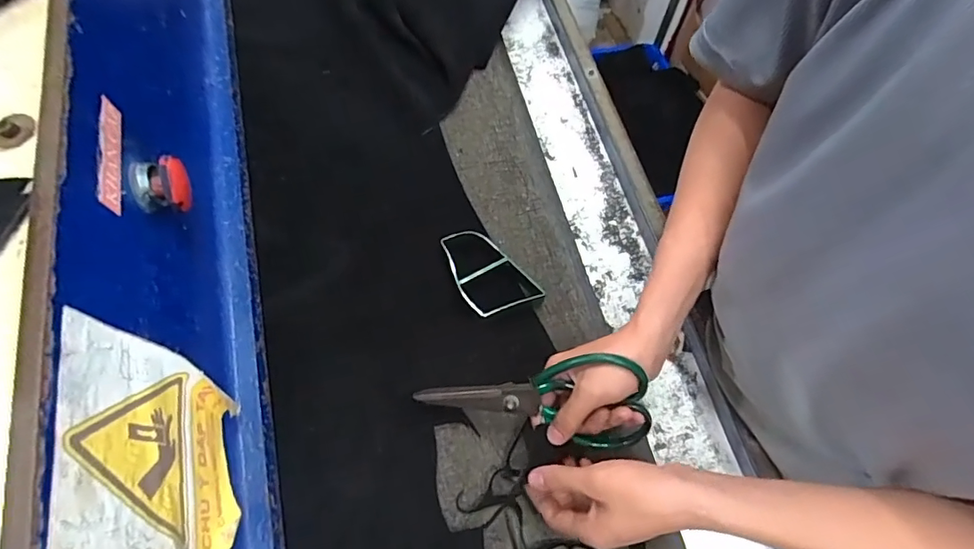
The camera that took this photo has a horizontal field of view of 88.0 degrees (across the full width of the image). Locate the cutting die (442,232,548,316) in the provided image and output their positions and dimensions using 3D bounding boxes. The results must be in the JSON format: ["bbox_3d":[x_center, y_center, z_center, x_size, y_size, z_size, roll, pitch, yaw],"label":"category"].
[{"bbox_3d":[0.003,-0.003,0.554,0.082,0.042,0.102,-20,68,-10],"label":"cutting die"}]

